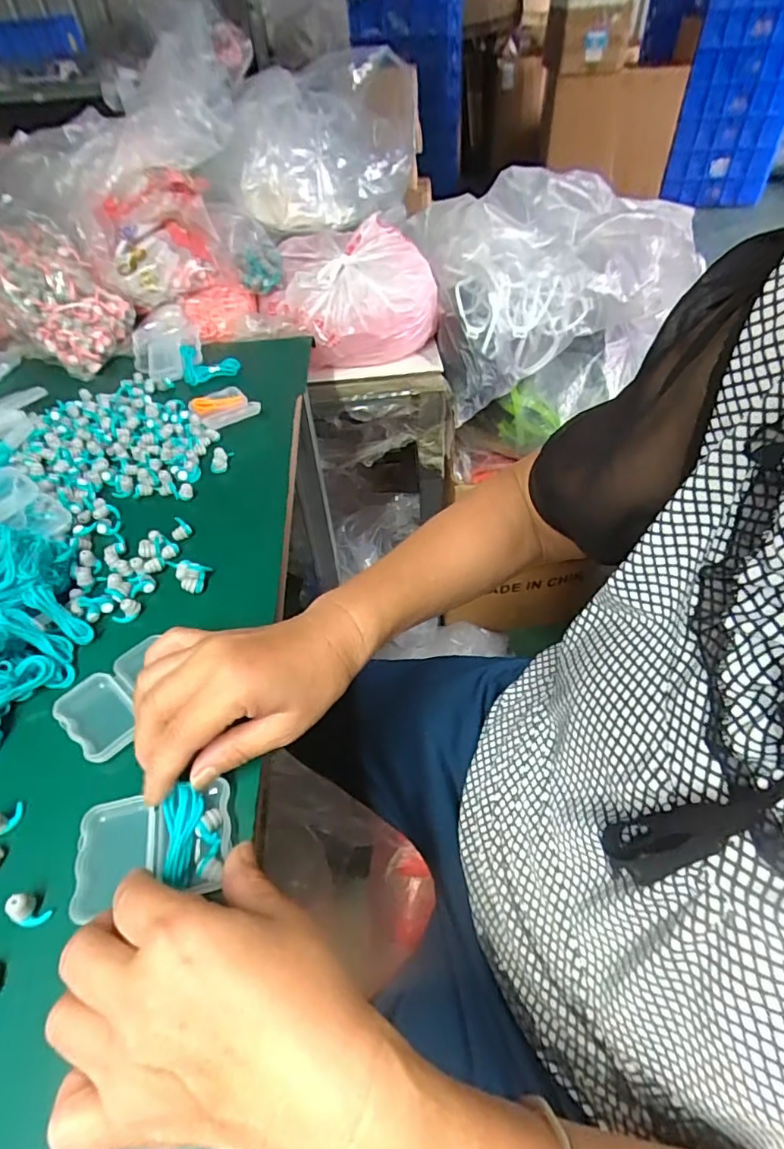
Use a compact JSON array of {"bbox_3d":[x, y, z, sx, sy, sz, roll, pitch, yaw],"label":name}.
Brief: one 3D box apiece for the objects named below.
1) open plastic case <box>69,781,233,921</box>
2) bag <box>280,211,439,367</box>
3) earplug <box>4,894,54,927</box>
[{"bbox_3d":[-0.120,0.137,0.278,0.073,0.018,0.053,-10,48,-5],"label":"open plastic case"},{"bbox_3d":[-0.050,-0.399,0.774,0.207,0.128,0.203,-13,48,-8],"label":"bag"},{"bbox_3d":[-0.173,0.160,0.259,0.015,0.016,0.011,20,52,21],"label":"earplug"}]

